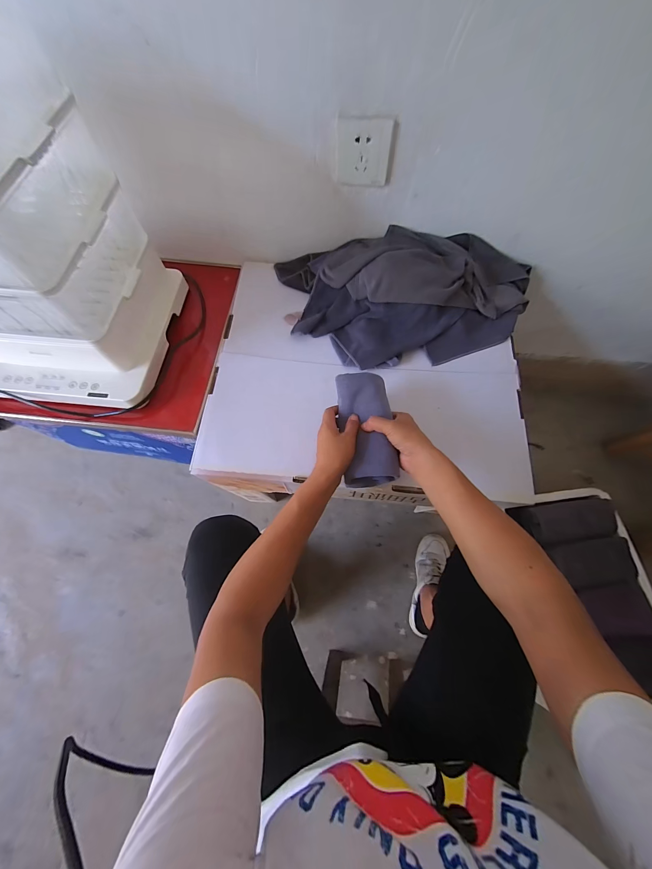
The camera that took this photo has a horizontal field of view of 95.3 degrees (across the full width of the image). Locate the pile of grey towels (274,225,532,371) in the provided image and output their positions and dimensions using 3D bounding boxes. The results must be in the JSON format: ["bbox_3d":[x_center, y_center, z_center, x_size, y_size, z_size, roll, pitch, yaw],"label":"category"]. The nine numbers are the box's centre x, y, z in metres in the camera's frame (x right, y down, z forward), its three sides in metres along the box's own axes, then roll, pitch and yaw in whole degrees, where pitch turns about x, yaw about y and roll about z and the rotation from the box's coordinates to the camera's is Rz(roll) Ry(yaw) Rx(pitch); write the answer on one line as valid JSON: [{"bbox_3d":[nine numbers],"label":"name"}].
[{"bbox_3d":[0.150,-0.268,0.575,0.477,0.111,0.241,4,69,1],"label":"pile of grey towels"}]

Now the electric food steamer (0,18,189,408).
[{"bbox_3d":[-0.463,-0.263,0.424,0.279,0.363,0.297,5,69,1],"label":"electric food steamer"}]

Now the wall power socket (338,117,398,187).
[{"bbox_3d":[0.063,-0.446,0.472,0.086,0.084,0.009,8,69,3],"label":"wall power socket"}]

